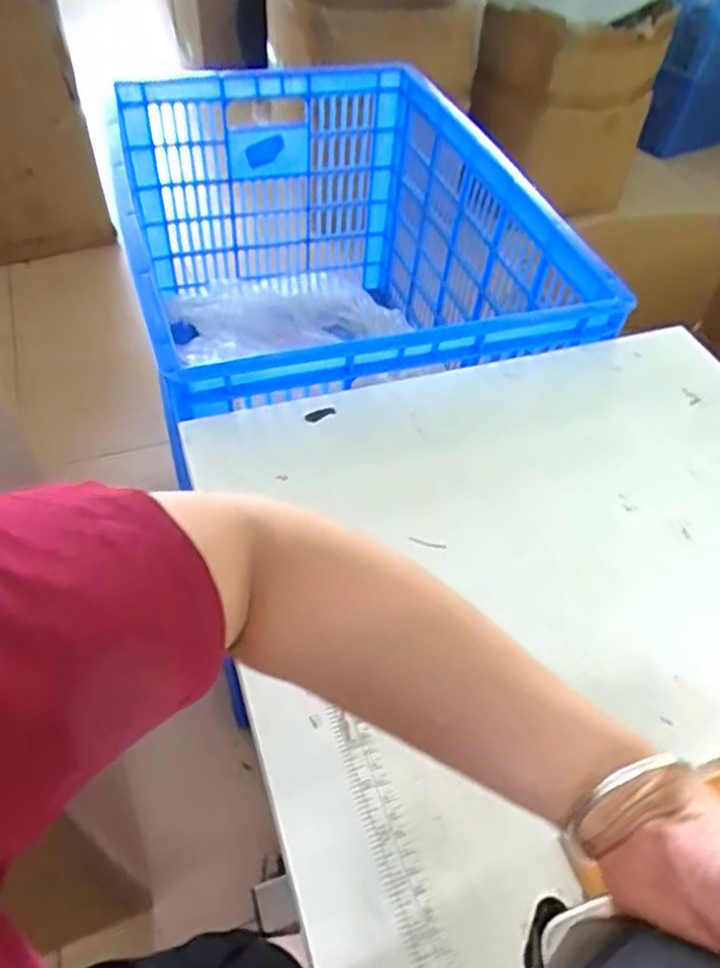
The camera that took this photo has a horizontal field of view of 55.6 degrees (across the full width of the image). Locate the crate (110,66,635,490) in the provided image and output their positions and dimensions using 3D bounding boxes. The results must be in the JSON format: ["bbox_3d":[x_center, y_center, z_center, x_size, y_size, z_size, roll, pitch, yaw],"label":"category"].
[{"bbox_3d":[-0.043,-0.253,0.977,0.465,0.393,0.655,-11,52,-13],"label":"crate"}]

